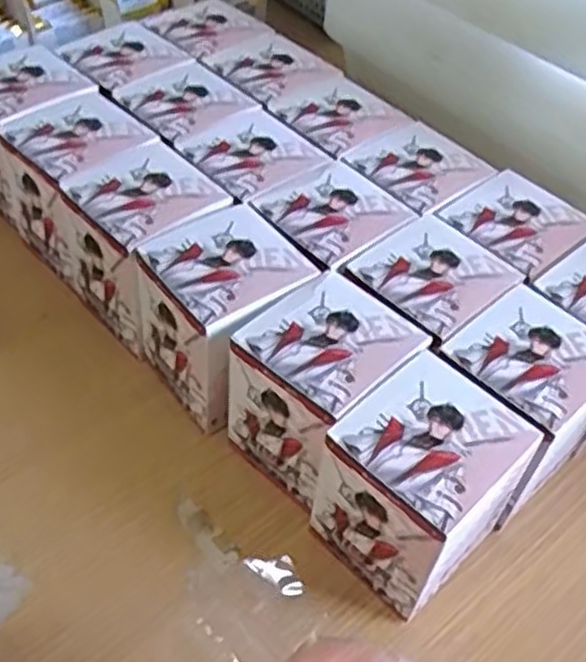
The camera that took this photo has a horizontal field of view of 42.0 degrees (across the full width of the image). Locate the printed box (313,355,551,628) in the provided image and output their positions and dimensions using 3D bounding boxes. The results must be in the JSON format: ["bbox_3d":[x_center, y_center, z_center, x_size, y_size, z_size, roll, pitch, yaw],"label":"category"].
[{"bbox_3d":[0.071,0.090,0.434,0.081,0.114,0.088,39,56,24],"label":"printed box"}]

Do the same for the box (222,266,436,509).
[{"bbox_3d":[0.018,0.036,0.466,0.087,0.098,0.078,-35,61,-30],"label":"box"}]

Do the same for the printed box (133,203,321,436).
[{"bbox_3d":[-0.044,-0.005,0.505,0.085,0.113,0.087,-28,58,-27],"label":"printed box"}]

